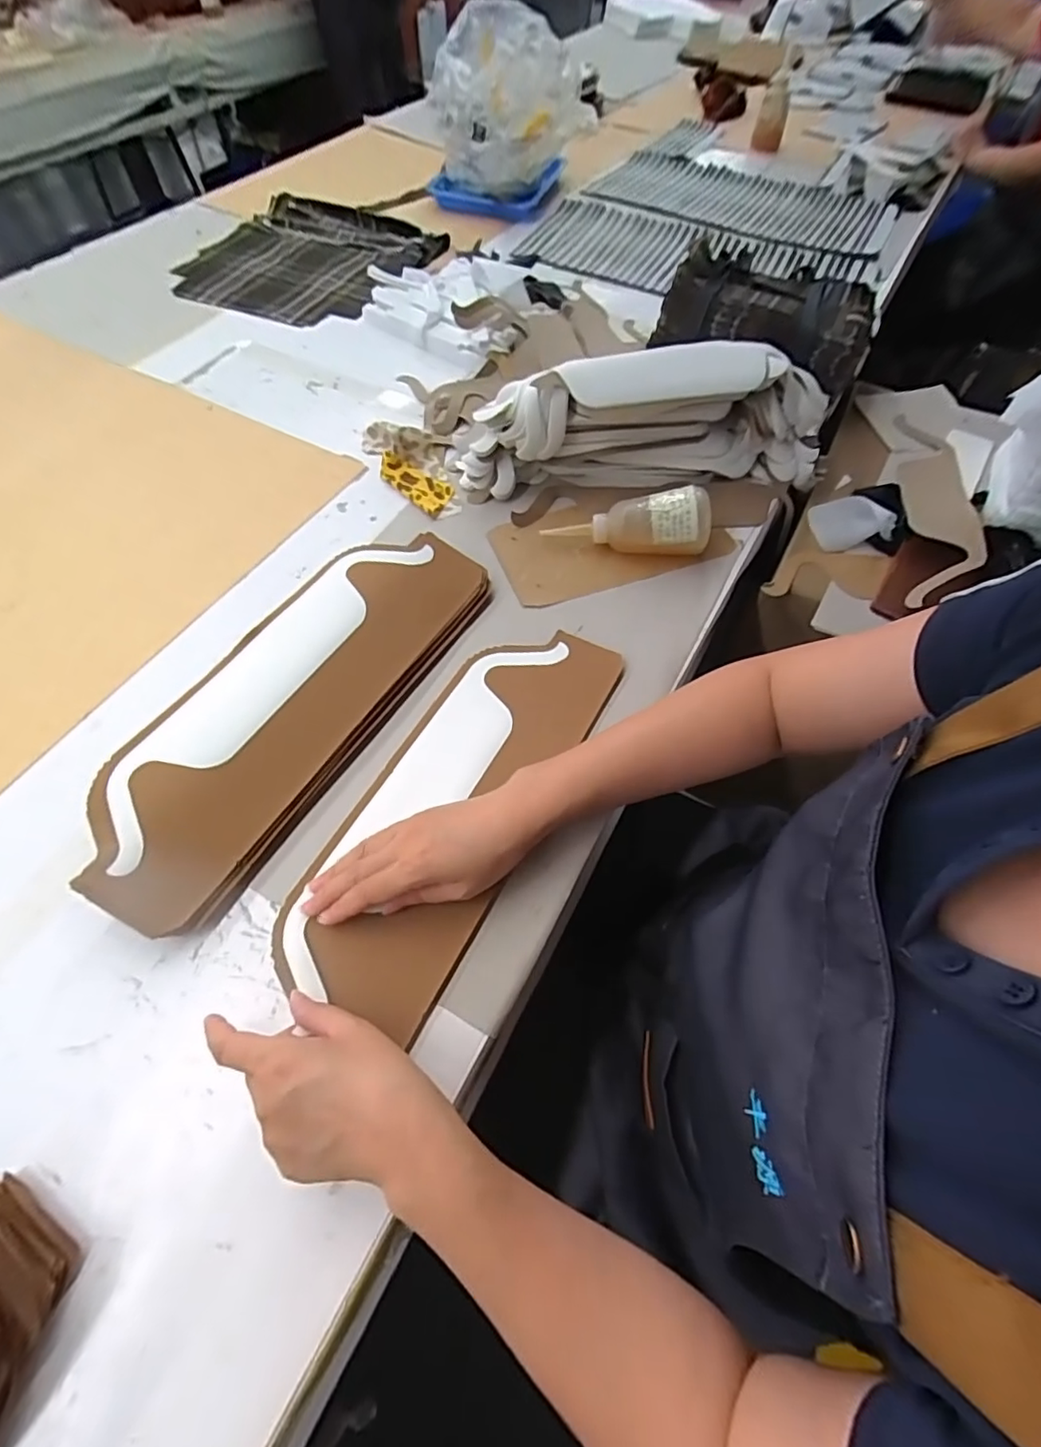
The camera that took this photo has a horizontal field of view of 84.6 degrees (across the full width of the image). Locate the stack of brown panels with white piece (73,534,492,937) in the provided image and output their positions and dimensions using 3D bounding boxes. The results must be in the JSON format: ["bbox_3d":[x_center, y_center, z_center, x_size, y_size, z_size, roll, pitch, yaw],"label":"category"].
[{"bbox_3d":[-0.192,-0.025,0.503,0.141,0.039,0.408,28,63,13],"label":"stack of brown panels with white piece"}]

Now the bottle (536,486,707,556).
[{"bbox_3d":[0.112,-0.210,0.609,0.171,0.054,0.052,1,59,17],"label":"bottle"}]

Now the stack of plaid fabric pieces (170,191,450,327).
[{"bbox_3d":[-0.352,-0.778,0.955,0.348,0.027,0.391,21,61,11],"label":"stack of plaid fabric pieces"}]

